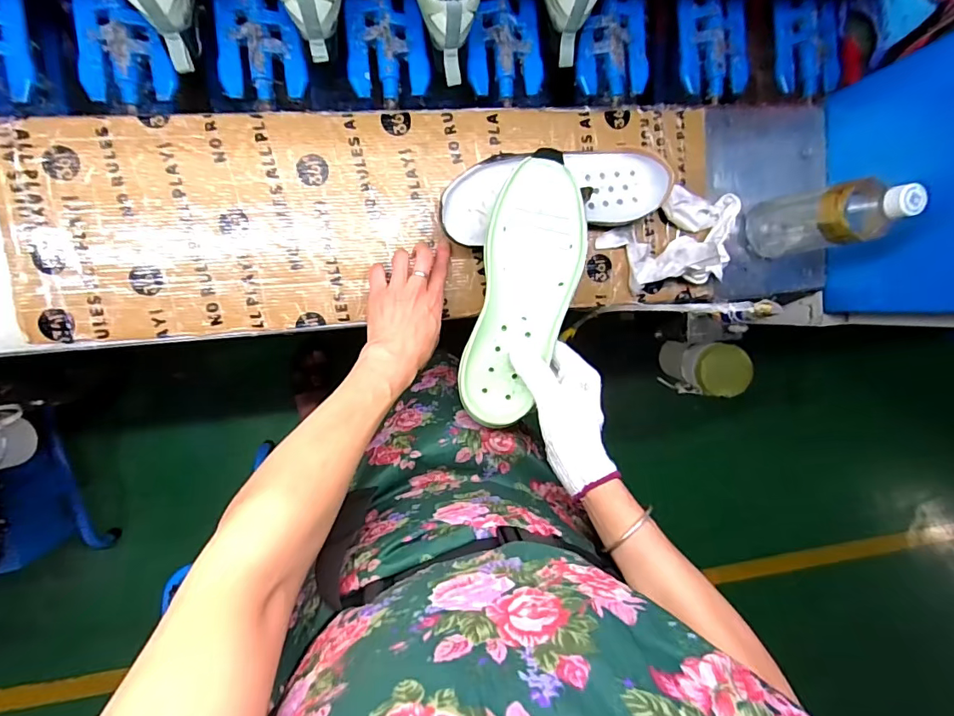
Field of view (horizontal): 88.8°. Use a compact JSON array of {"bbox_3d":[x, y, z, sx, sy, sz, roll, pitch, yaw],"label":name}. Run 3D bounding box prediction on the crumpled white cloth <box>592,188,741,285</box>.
[{"bbox_3d":[0.230,-0.140,0.569,0.166,0.041,0.114,-1,95,-8],"label":"crumpled white cloth"}]

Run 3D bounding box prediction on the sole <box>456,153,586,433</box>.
[{"bbox_3d":[0.045,-0.061,0.475,0.094,0.023,0.248,14,91,-5],"label":"sole"}]

